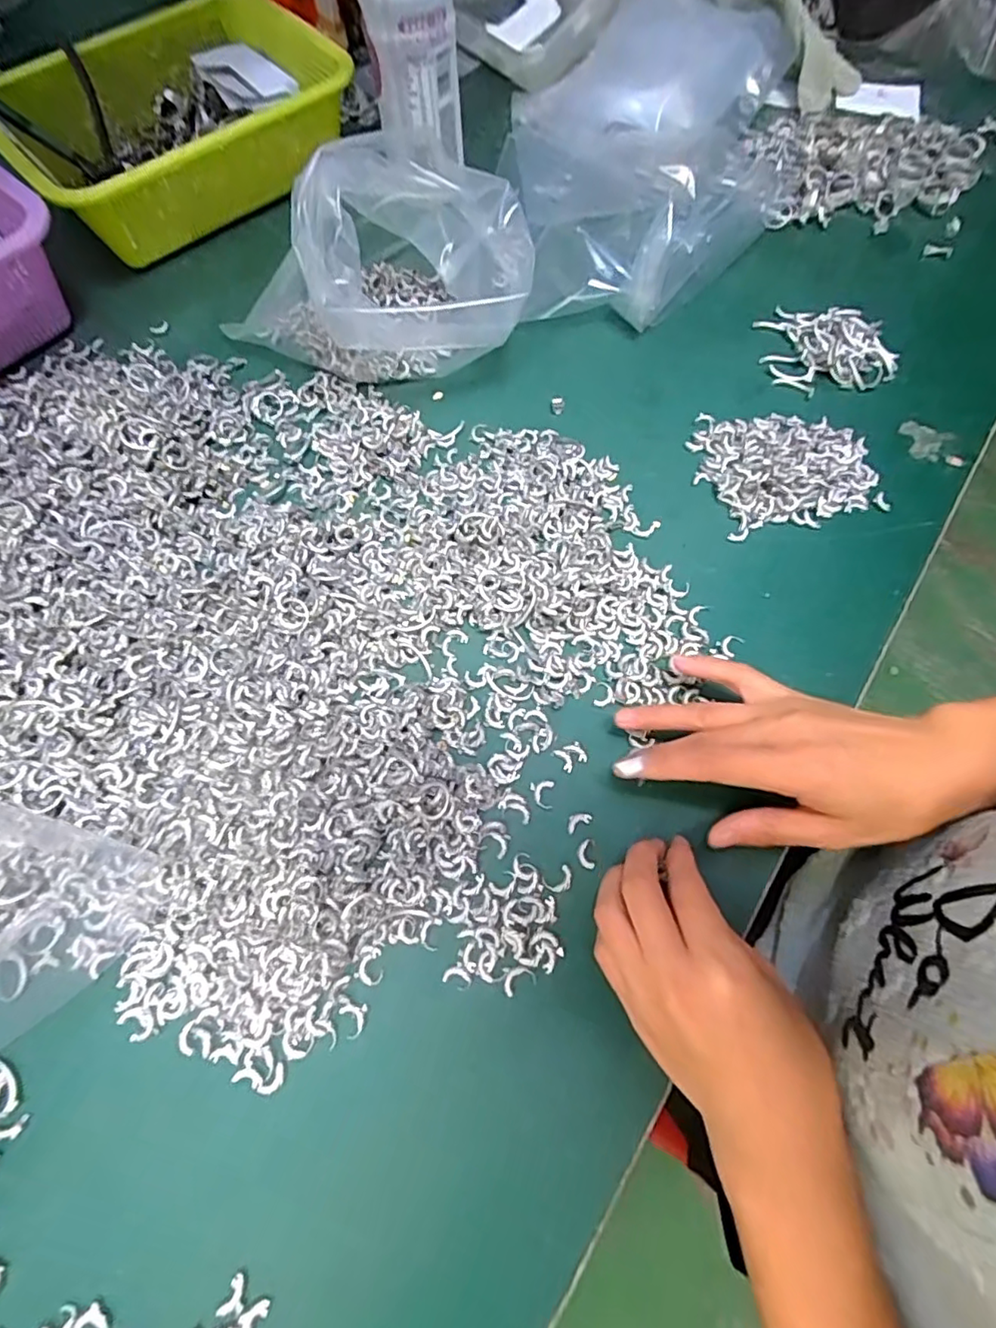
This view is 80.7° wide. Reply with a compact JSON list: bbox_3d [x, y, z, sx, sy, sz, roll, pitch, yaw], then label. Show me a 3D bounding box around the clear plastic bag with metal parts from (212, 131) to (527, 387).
[{"bbox_3d":[-0.084,-0.273,0.399,0.214,0.119,0.135,36,72,15],"label":"clear plastic bag with metal parts"}]

